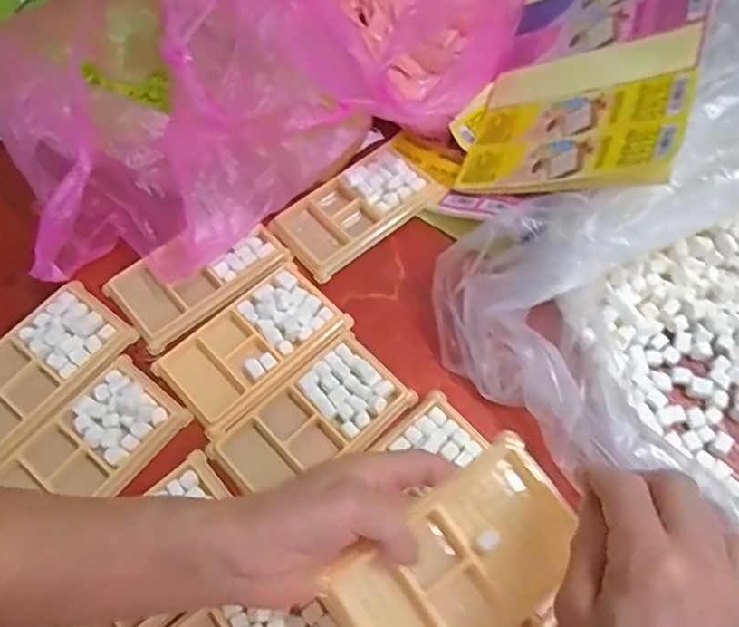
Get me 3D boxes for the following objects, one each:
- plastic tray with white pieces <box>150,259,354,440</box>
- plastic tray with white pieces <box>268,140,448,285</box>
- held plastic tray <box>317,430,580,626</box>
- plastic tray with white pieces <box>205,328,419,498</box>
[{"bbox_3d":[-0.088,0.023,0.461,0.137,0.012,0.079,-40,68,-18],"label":"plastic tray with white pieces"},{"bbox_3d":[-0.011,-0.091,0.516,0.137,0.024,0.078,-35,67,-16],"label":"plastic tray with white pieces"},{"bbox_3d":[0.051,0.135,0.320,0.139,0.019,0.076,-35,68,-14],"label":"held plastic tray"},{"bbox_3d":[-0.040,0.079,0.432,0.136,0.010,0.077,-40,68,-18],"label":"plastic tray with white pieces"}]

